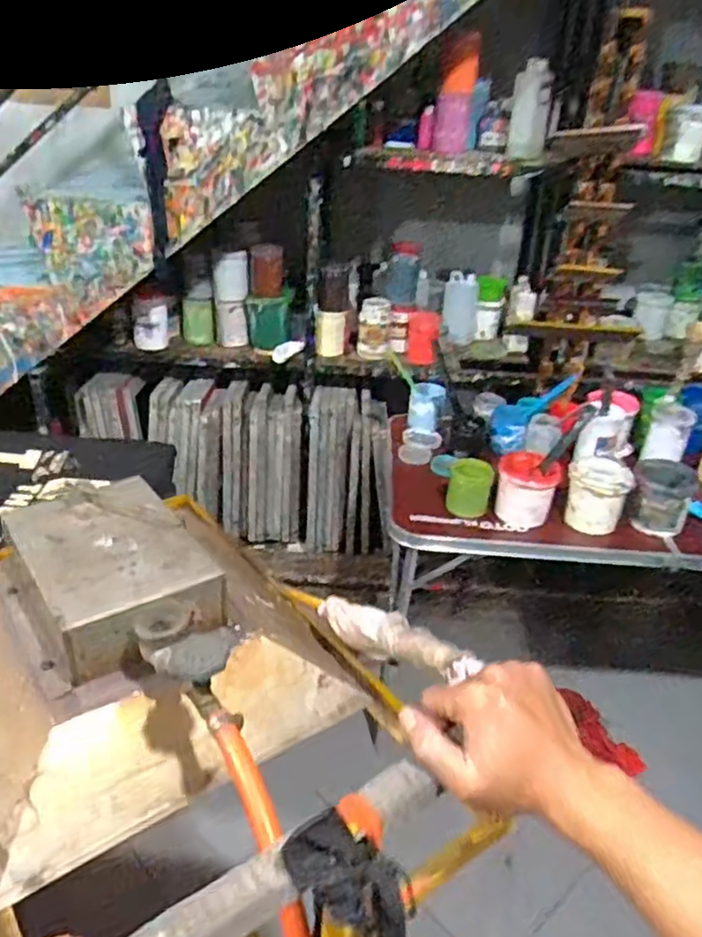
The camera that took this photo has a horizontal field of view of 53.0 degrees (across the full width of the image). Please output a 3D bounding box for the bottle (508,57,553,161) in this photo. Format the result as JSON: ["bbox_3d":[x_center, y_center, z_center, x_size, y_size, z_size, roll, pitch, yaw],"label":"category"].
[{"bbox_3d":[0.439,-0.867,1.710,0.093,0.214,0.108,8,30,6],"label":"bottle"}]

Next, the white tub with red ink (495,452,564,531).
[{"bbox_3d":[0.368,0.049,1.504,0.127,0.112,0.139,3,30,-2],"label":"white tub with red ink"}]

